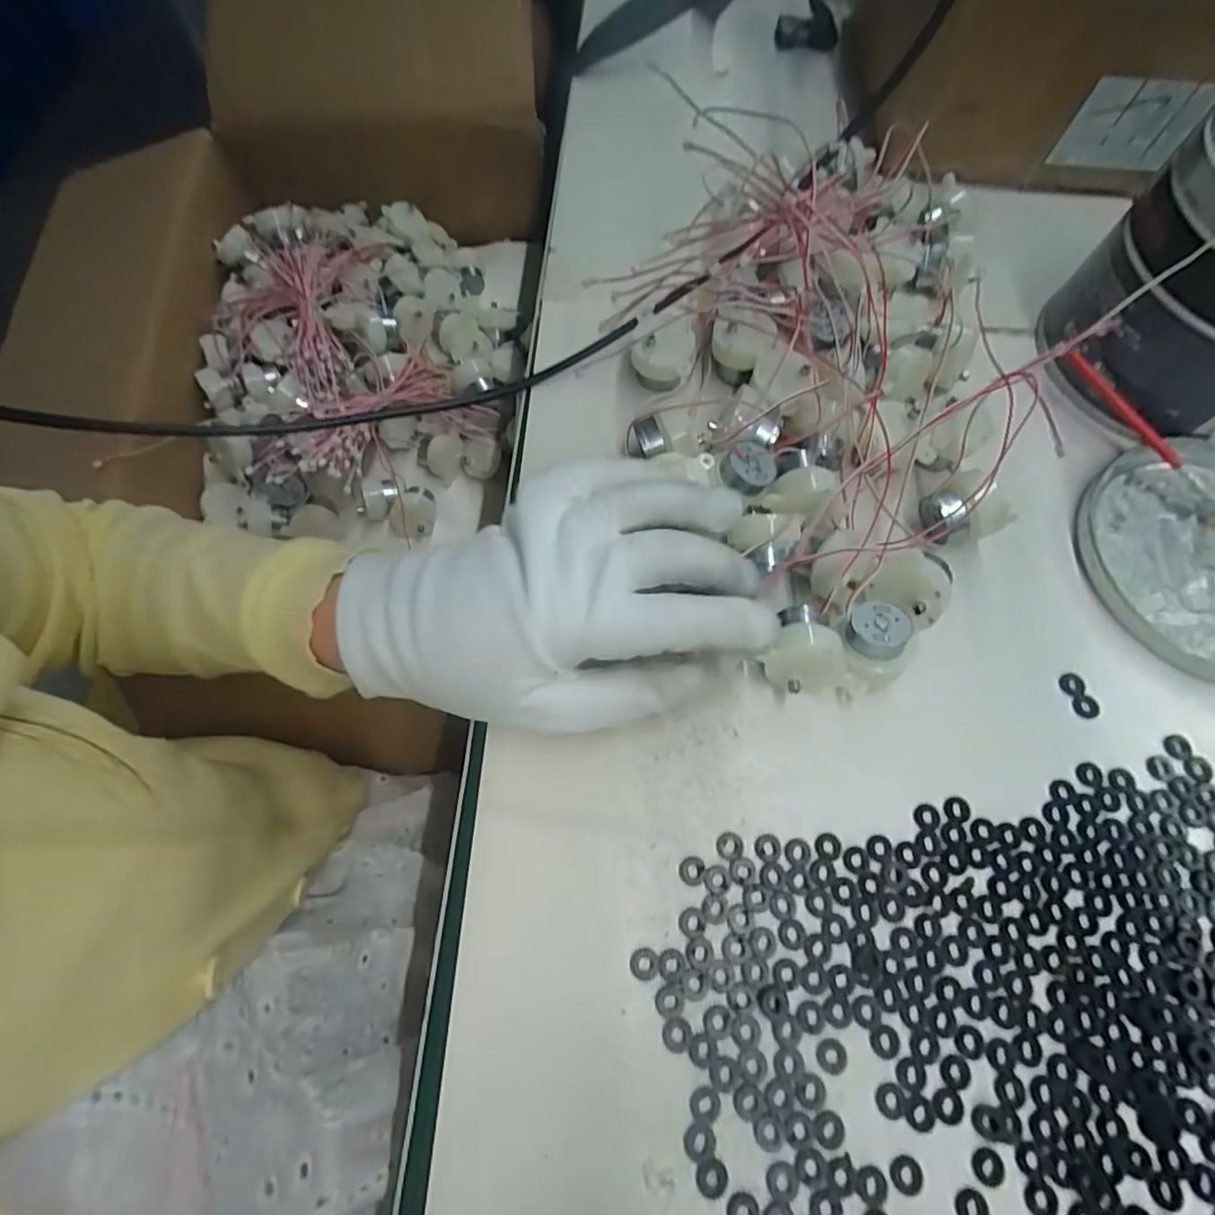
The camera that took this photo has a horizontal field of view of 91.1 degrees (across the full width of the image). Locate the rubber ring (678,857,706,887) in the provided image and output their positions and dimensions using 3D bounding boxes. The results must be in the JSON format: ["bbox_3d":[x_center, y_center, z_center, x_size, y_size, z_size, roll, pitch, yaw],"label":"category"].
[{"bbox_3d":[0.033,0.103,0.232,0.010,0.004,0.010,1,68,-2],"label":"rubber ring"}]

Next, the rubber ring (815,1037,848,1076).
[{"bbox_3d":[0.080,0.159,0.211,0.011,0.004,0.010,1,68,-2],"label":"rubber ring"}]

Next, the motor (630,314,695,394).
[{"bbox_3d":[0.029,-0.128,0.305,0.031,0.039,0.019,1,68,-2],"label":"motor"}]

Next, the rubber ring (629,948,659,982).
[{"bbox_3d":[0.014,0.131,0.218,0.010,0.004,0.010,1,68,-2],"label":"rubber ring"}]

